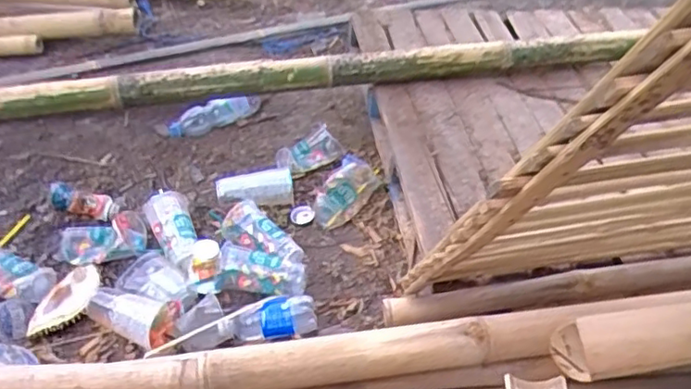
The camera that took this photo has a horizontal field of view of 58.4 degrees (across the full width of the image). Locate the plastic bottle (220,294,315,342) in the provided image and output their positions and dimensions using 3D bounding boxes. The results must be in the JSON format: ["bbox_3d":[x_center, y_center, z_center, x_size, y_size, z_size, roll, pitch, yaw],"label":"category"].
[{"bbox_3d":[-0.127,0.209,1.030,0.159,0.050,0.053,-8,44,-15],"label":"plastic bottle"}]

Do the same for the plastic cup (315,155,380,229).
[{"bbox_3d":[-0.005,-0.003,1.307,0.088,0.068,0.167,25,45,20],"label":"plastic cup"}]

